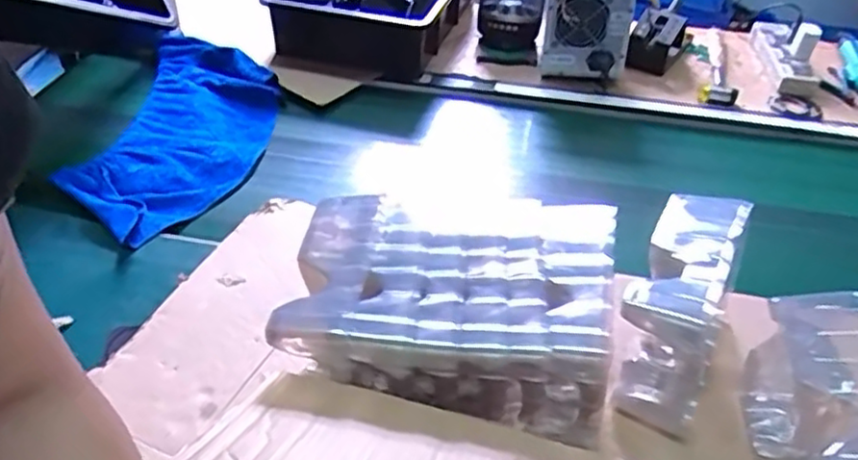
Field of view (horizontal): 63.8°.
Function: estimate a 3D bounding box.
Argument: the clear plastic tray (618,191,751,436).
[{"bbox_3d":[0.220,0.067,0.621,0.076,0.156,0.161,17,42,16],"label":"clear plastic tray"}]

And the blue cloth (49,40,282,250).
[{"bbox_3d":[-0.322,-0.127,0.902,0.200,0.042,0.380,14,46,-1],"label":"blue cloth"}]

